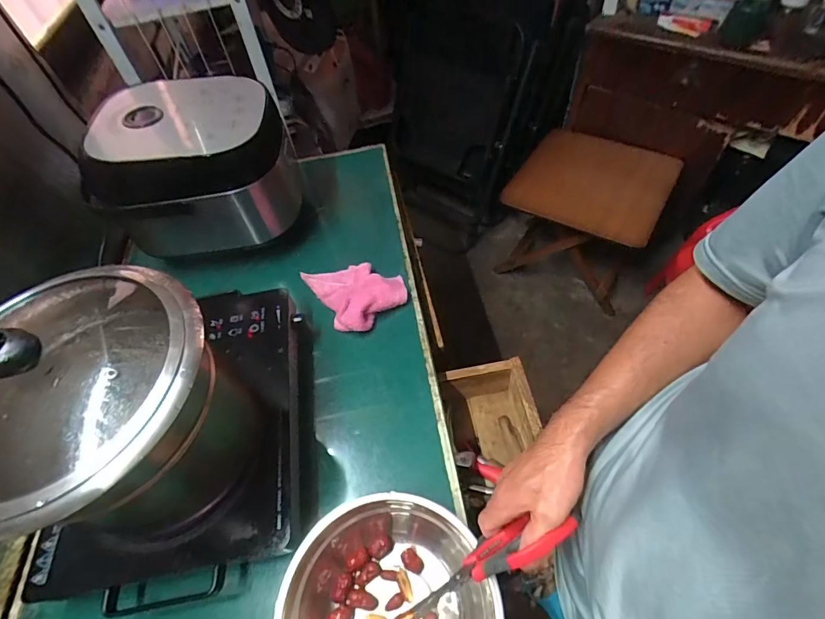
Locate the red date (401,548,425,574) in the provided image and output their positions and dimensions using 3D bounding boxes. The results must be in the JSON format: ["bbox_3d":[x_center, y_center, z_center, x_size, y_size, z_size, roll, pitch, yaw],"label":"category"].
[{"bbox_3d":[0.000,0.304,0.505,0.020,0.017,0.028,-40,60,-21],"label":"red date"}]

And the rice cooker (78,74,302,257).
[{"bbox_3d":[-0.391,-0.269,0.789,0.313,0.216,0.247,-8,54,0],"label":"rice cooker"}]

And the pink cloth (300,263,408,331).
[{"bbox_3d":[-0.098,-0.042,0.751,0.140,0.032,0.162,-31,57,-16],"label":"pink cloth"}]

